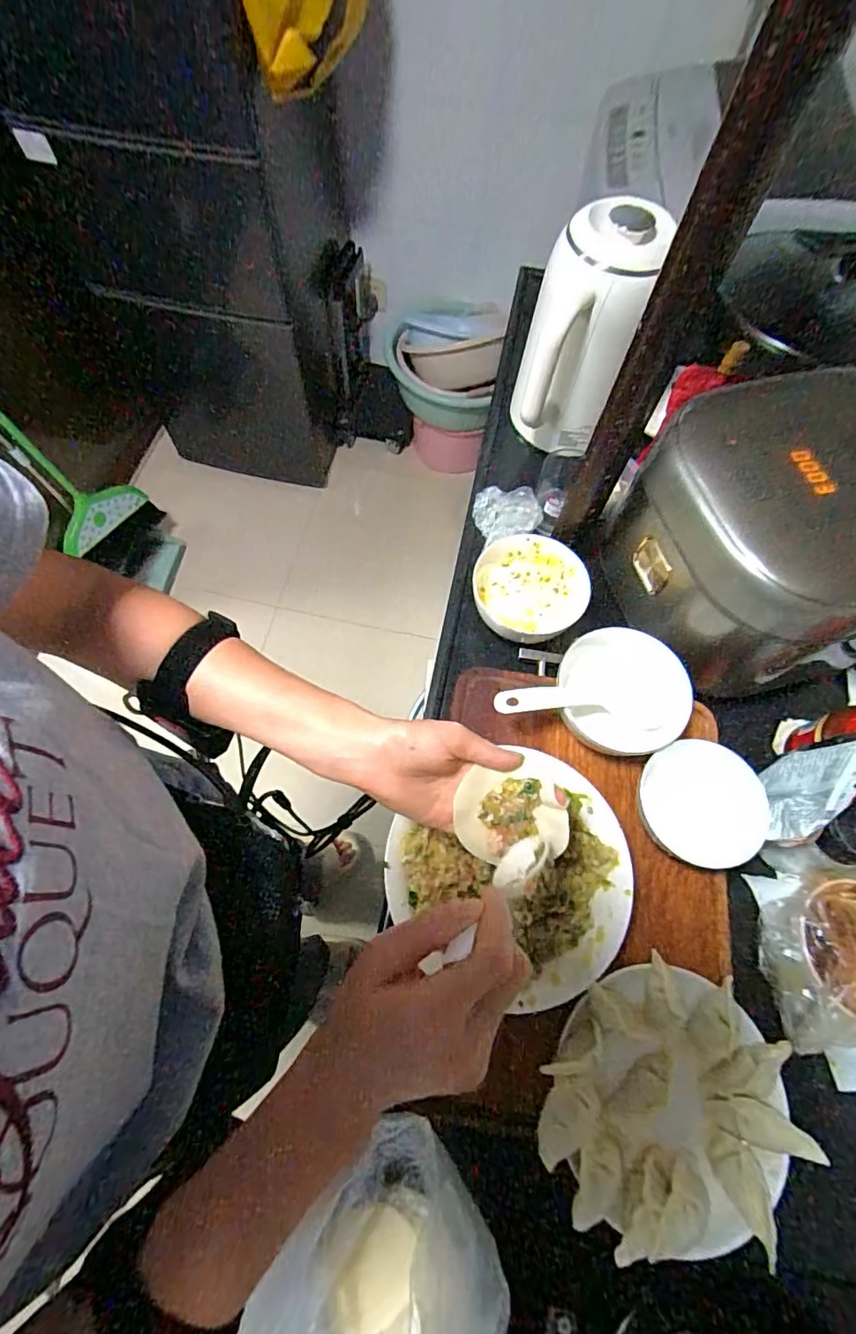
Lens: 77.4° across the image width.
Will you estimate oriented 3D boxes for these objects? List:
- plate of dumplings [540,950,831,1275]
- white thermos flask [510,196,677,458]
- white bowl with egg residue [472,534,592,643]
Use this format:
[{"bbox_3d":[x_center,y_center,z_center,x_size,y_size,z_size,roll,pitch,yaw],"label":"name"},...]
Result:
[{"bbox_3d":[0.184,0.338,0.419,0.169,0.052,0.182,1,66,-2],"label":"plate of dumplings"},{"bbox_3d":[0.182,-0.397,0.651,0.118,0.232,0.117,17,66,5],"label":"white thermos flask"},{"bbox_3d":[0.119,-0.090,0.622,0.117,0.065,0.123,1,66,-2],"label":"white bowl with egg residue"}]

